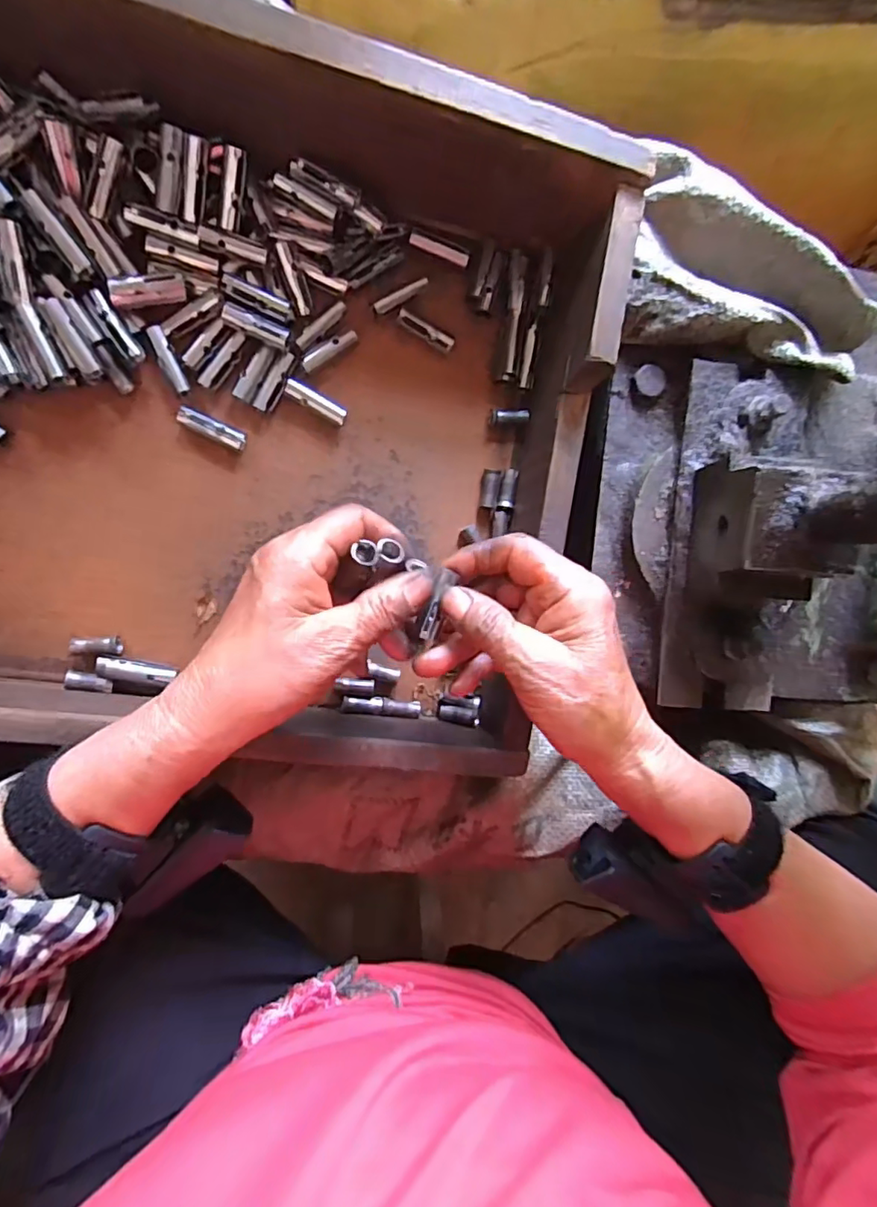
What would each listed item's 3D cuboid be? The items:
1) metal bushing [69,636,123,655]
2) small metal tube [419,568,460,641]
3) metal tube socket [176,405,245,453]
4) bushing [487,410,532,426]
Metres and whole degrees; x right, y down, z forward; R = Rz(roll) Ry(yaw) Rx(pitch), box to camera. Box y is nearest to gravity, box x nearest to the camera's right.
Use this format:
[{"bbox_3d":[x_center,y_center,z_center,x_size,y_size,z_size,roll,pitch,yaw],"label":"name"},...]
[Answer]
[{"bbox_3d":[-0.194,0.024,0.319,0.026,0.010,0.010,1,94,-8],"label":"metal bushing"},{"bbox_3d":[-0.001,0.001,0.284,0.011,0.008,0.036,12,92,-8],"label":"small metal tube"},{"bbox_3d":[-0.129,-0.100,0.321,0.037,0.011,0.011,24,91,-9],"label":"metal tube socket"},{"bbox_3d":[0.045,-0.119,0.355,0.025,0.007,0.009,-5,95,-7],"label":"bushing"}]

